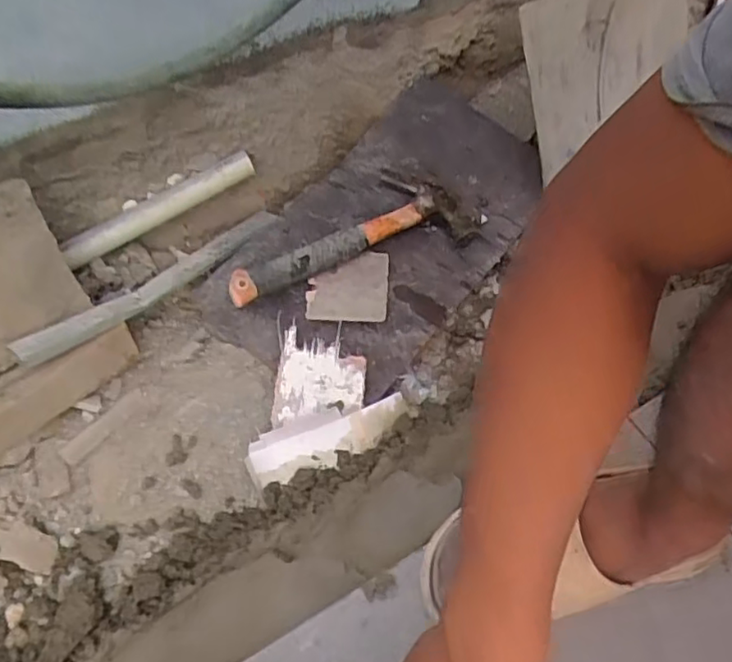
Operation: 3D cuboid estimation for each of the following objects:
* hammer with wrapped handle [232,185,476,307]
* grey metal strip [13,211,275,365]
[{"bbox_3d":[-0.022,-0.111,0.745,0.296,0.054,0.102,-21,58,-12],"label":"hammer with wrapped handle"},{"bbox_3d":[-0.231,-0.061,0.736,0.048,0.030,0.374,29,43,19],"label":"grey metal strip"}]

